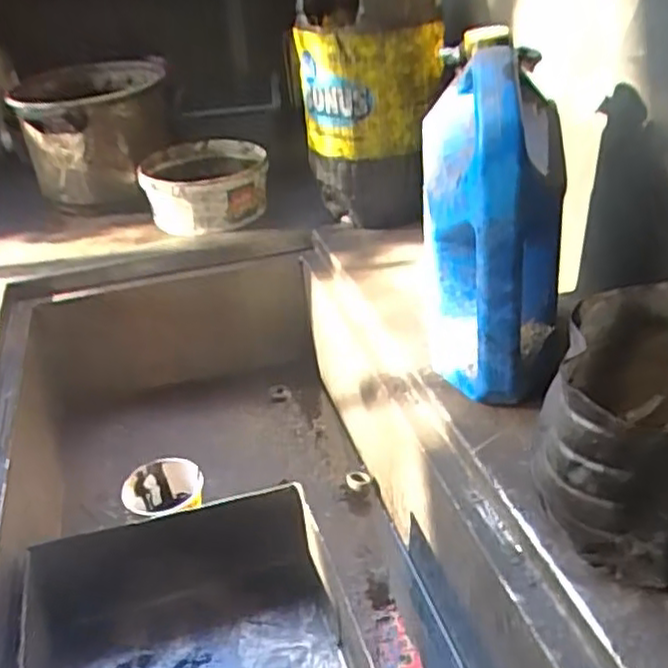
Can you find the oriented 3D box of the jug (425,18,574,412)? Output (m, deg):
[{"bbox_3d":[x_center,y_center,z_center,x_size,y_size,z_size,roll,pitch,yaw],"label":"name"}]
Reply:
[{"bbox_3d":[0.147,-0.097,0.631,0.116,0.292,0.179,4,34,14],"label":"jug"}]

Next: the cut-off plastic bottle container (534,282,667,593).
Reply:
[{"bbox_3d":[0.234,0.070,0.493,0.150,0.154,0.170,15,38,28],"label":"cut-off plastic bottle container"}]

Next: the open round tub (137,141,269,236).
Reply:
[{"bbox_3d":[-0.200,-0.227,1.093,0.187,0.102,0.201,-11,33,-9],"label":"open round tub"}]

